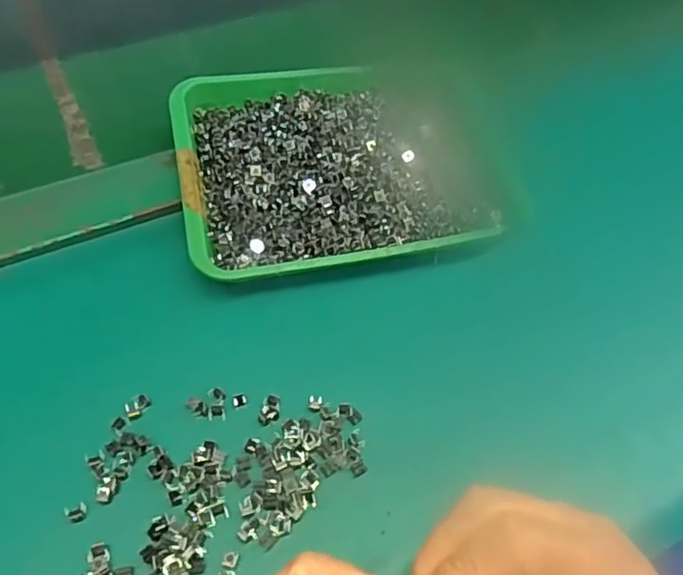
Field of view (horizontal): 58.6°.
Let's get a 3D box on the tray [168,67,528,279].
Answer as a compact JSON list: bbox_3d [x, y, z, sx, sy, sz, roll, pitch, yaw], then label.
[{"bbox_3d":[-0.009,-0.085,0.410,0.196,0.034,0.175,-11,56,-12],"label":"tray"}]

